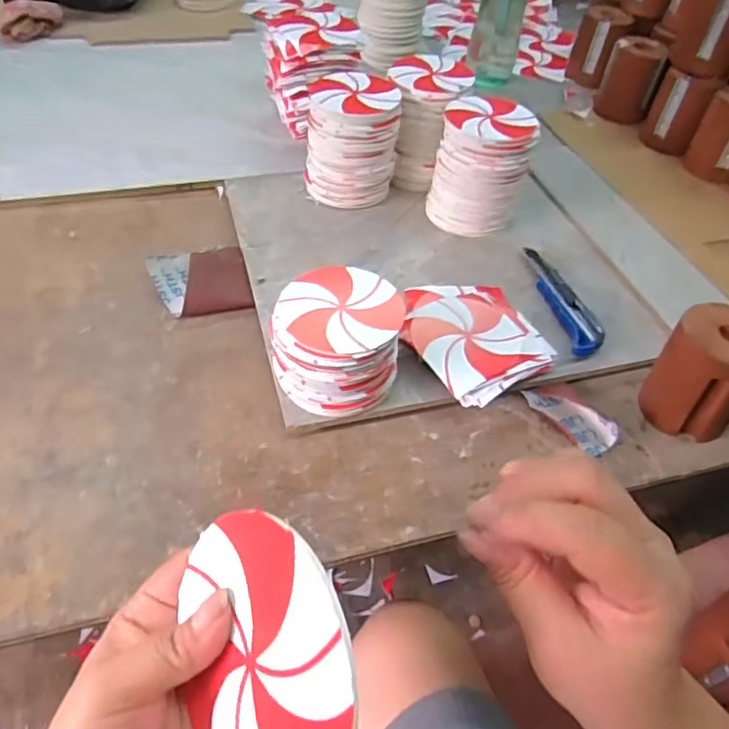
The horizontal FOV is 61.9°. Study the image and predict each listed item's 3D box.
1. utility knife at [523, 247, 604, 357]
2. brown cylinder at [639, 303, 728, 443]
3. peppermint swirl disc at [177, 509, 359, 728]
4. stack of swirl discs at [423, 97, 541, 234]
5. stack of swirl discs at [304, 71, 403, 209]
[{"bbox_3d":[0.206,-0.075,0.639,0.034,0.018,0.169,-3,50,-8],"label":"utility knife"},{"bbox_3d":[0.300,0.009,0.537,0.079,0.104,0.074,35,55,23],"label":"brown cylinder"},{"bbox_3d":[-0.036,0.102,0.210,0.004,0.091,0.097,6,63,-45],"label":"peppermint swirl disc"},{"bbox_3d":[0.133,-0.226,0.702,0.101,0.125,0.108,15,49,7],"label":"stack of swirl discs"},{"bbox_3d":[-0.014,-0.263,0.722,0.105,0.125,0.098,6,49,0],"label":"stack of swirl discs"}]

